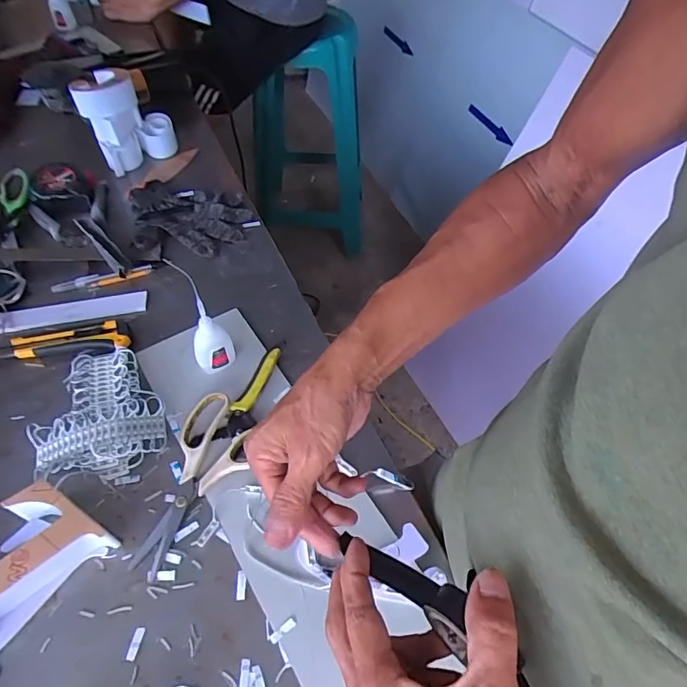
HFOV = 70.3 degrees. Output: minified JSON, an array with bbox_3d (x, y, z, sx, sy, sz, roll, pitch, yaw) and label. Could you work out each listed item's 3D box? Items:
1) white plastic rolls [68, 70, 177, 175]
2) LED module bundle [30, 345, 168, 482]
[{"bbox_3d":[-0.343,-0.357,0.782,0.128,0.116,0.087,-21,58,-18],"label":"white plastic rolls"},{"bbox_3d":[-0.271,0.072,0.535,0.127,0.030,0.147,-18,57,-14],"label":"LED module bundle"}]

